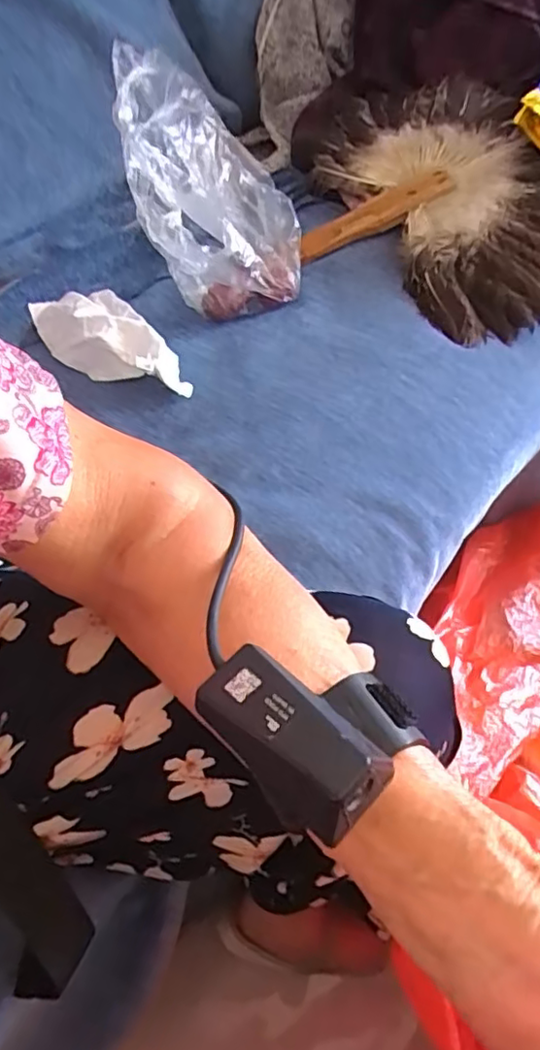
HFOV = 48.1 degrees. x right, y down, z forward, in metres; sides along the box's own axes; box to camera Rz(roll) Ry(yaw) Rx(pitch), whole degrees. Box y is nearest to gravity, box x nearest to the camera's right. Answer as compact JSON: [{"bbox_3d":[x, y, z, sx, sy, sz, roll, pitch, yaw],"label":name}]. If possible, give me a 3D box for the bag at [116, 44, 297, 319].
[{"bbox_3d":[-0.052,-0.317,0.568,0.149,0.161,0.188,-5,53,0],"label":"bag"}]

